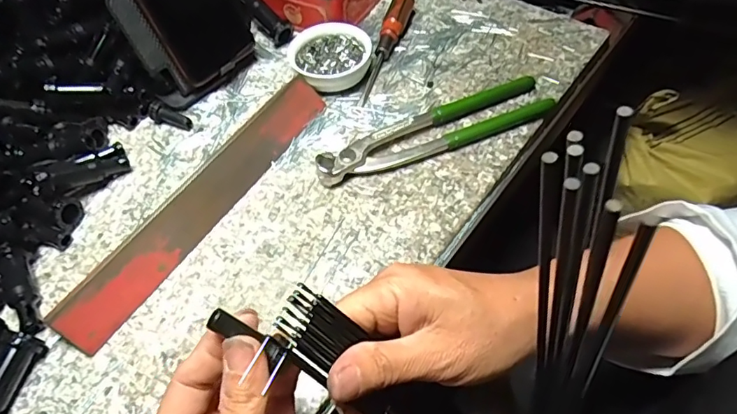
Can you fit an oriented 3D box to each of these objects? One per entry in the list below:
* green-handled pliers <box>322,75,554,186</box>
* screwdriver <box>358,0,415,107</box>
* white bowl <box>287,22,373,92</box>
[{"bbox_3d":[0.053,-0.061,0.407,0.193,0.018,0.041,-21,56,-10],"label":"green-handled pliers"},{"bbox_3d":[0.014,-0.148,0.467,0.018,0.026,0.138,14,57,14],"label":"screwdriver"},{"bbox_3d":[-0.033,-0.133,0.458,0.070,0.026,0.066,-2,55,3],"label":"white bowl"}]

